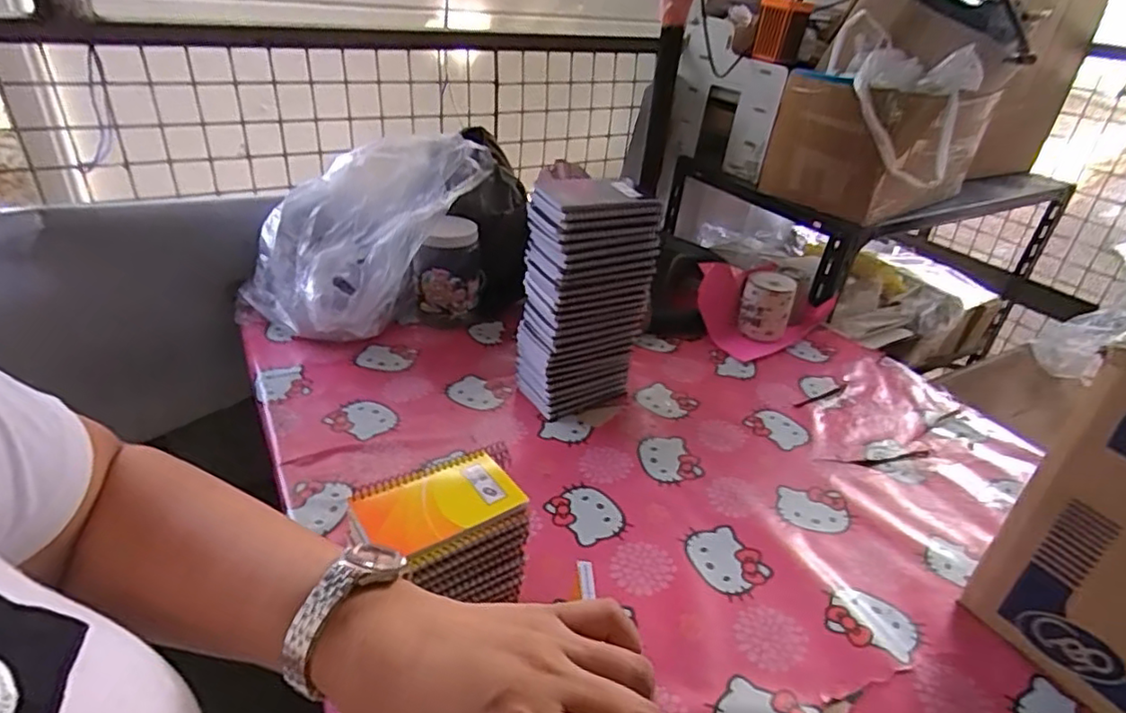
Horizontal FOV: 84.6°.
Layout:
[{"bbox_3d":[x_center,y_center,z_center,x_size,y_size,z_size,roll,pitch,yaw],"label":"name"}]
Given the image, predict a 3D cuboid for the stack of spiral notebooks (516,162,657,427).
[{"bbox_3d":[0.024,-0.072,0.804,0.133,0.289,0.121,-19,39,-35],"label":"stack of spiral notebooks"}]

